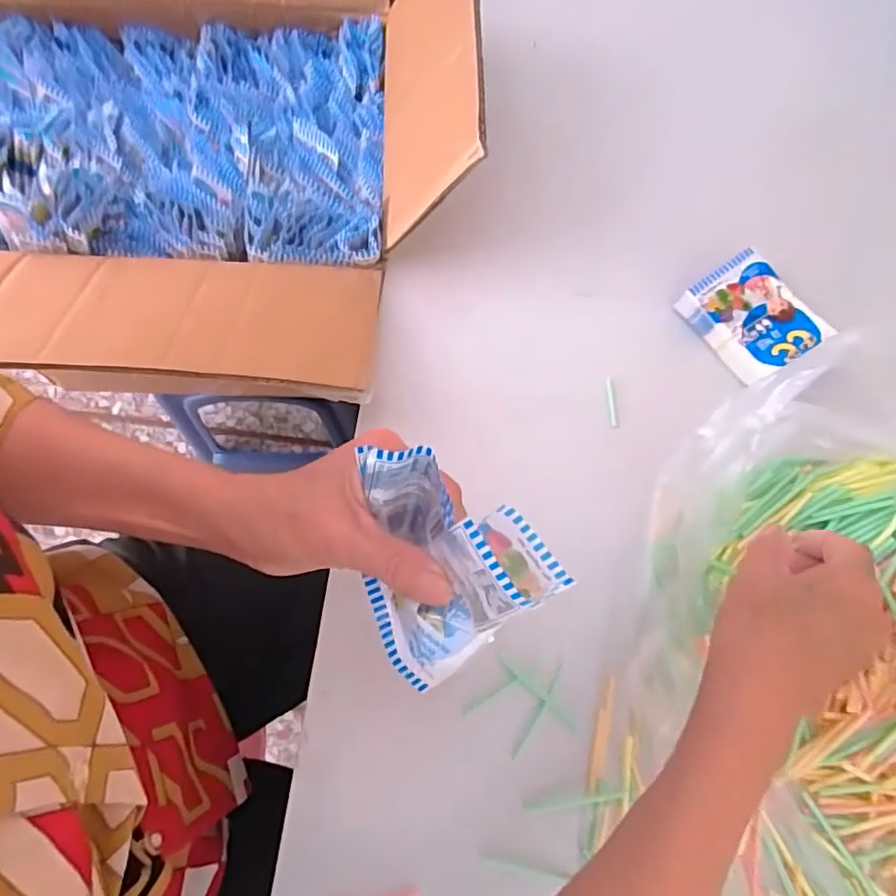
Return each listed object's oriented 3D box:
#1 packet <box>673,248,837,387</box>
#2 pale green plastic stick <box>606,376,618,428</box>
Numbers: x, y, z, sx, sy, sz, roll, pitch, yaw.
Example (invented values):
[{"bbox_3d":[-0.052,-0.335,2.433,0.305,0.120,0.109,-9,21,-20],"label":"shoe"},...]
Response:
[{"bbox_3d":[0.229,-0.098,0.448,0.072,0.025,0.087,-34,77,-9],"label":"packet"},{"bbox_3d":[0.121,-0.034,0.443,0.006,0.004,0.045,4,57,-1],"label":"pale green plastic stick"}]

